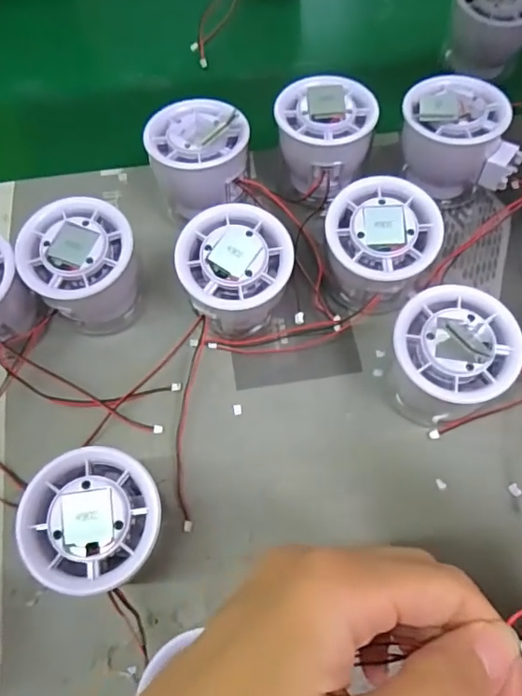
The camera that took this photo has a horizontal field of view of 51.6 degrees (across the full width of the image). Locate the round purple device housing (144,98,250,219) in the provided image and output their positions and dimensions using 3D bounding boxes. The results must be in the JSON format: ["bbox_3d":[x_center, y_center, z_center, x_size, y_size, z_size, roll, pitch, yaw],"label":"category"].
[{"bbox_3d":[-0.033,-0.104,0.319,0.056,0.057,0.053,-1,67,1],"label":"round purple device housing"}]

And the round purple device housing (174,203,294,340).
[{"bbox_3d":[-0.012,-0.036,0.290,0.055,0.059,0.053,-1,67,1],"label":"round purple device housing"}]

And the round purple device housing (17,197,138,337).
[{"bbox_3d":[-0.094,-0.041,0.294,0.054,0.059,0.054,-1,67,1],"label":"round purple device housing"}]

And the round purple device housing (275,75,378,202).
[{"bbox_3d":[0.038,-0.124,0.319,0.056,0.047,0.058,-1,67,1],"label":"round purple device housing"}]

